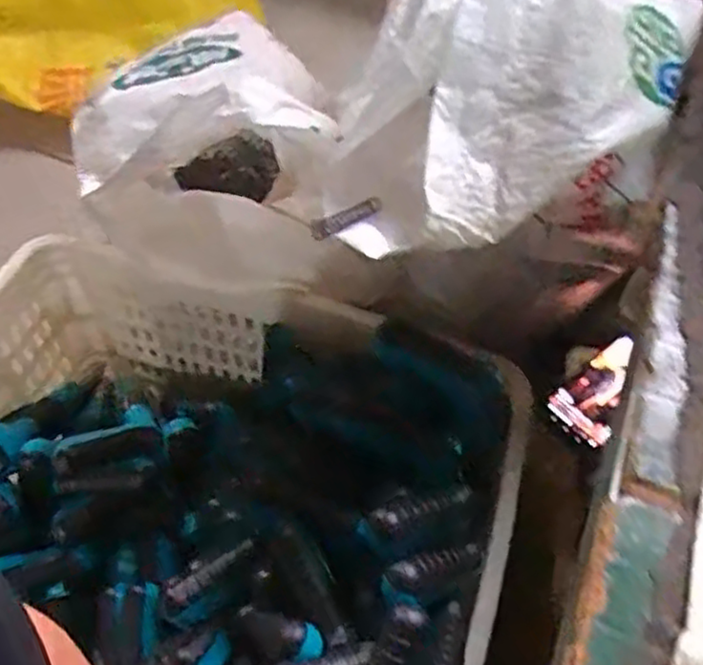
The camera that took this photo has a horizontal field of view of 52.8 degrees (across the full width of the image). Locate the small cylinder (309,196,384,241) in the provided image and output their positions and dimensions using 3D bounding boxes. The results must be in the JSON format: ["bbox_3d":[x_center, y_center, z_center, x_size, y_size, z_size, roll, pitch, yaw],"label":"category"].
[{"bbox_3d":[-0.001,-0.084,0.512,0.010,0.012,0.077,36,44,23],"label":"small cylinder"}]

